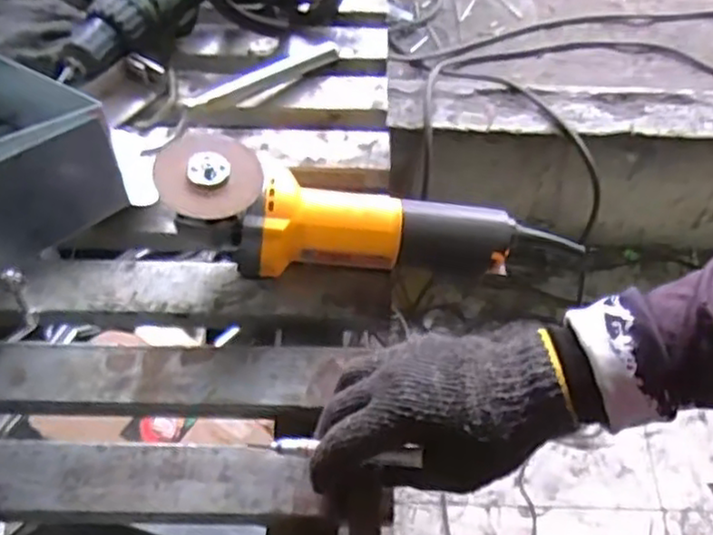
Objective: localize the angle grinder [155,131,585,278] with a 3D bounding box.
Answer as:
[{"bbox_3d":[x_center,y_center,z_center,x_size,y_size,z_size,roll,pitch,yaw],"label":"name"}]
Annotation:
[{"bbox_3d":[-0.002,-0.028,0.559,0.306,0.079,0.071,10,55,-13],"label":"angle grinder"}]

